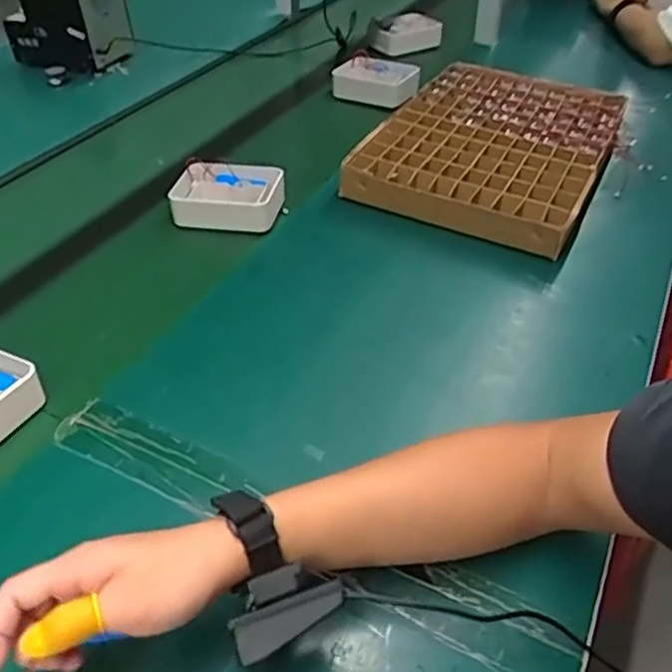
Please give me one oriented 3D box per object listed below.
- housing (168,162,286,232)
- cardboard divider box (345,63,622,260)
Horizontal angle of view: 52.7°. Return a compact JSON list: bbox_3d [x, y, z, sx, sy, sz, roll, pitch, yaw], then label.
[{"bbox_3d":[-0.138,-0.178,0.862,0.138,0.039,0.107,7,41,6],"label":"housing"},{"bbox_3d":[0.227,-0.274,0.972,0.299,0.057,0.424,19,43,19],"label":"cardboard divider box"}]

